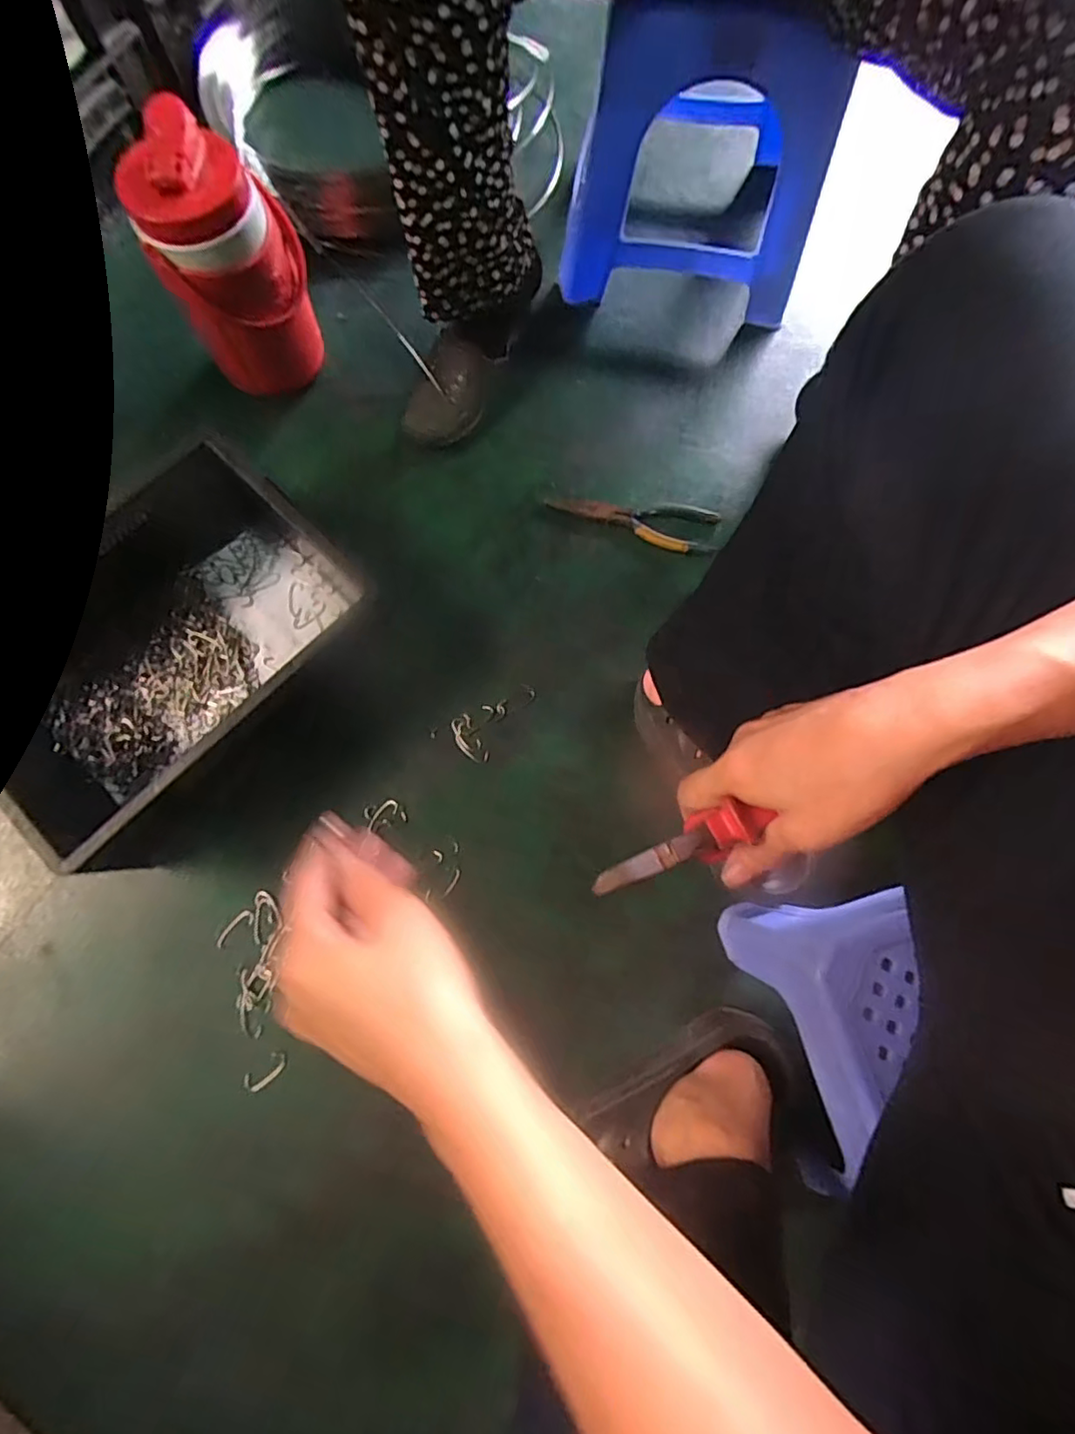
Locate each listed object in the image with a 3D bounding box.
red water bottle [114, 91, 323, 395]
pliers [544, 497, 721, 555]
[{"bbox_3d":[-0.303,-0.449,0.604,0.105,0.224,0.124,15,77,4],"label":"red water bottle"},{"bbox_3d":[0.107,-0.225,0.653,0.183,0.018,0.063,17,77,4],"label":"pliers"}]

